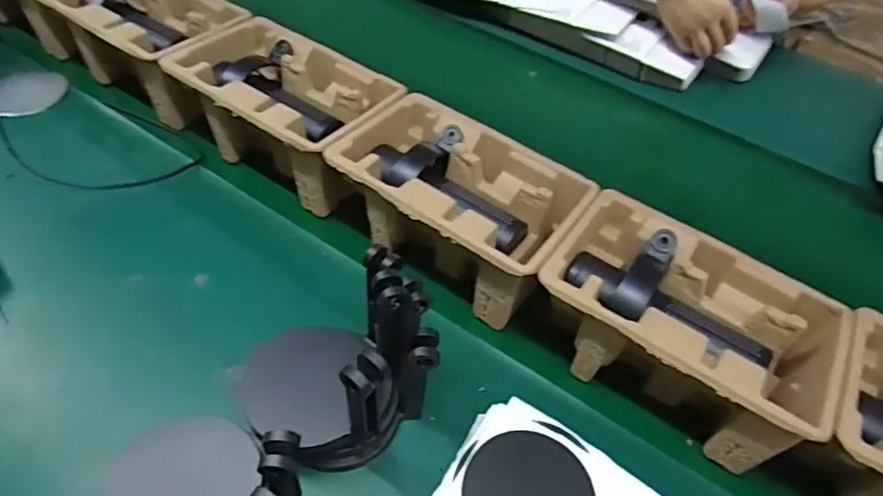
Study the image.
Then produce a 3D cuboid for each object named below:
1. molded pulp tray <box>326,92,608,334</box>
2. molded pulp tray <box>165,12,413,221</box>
[{"bbox_3d":[0.005,-0.043,0.565,0.240,0.112,0.142,34,51,15],"label":"molded pulp tray"},{"bbox_3d":[-0.178,-0.150,0.632,0.231,0.106,0.148,31,50,12],"label":"molded pulp tray"}]

